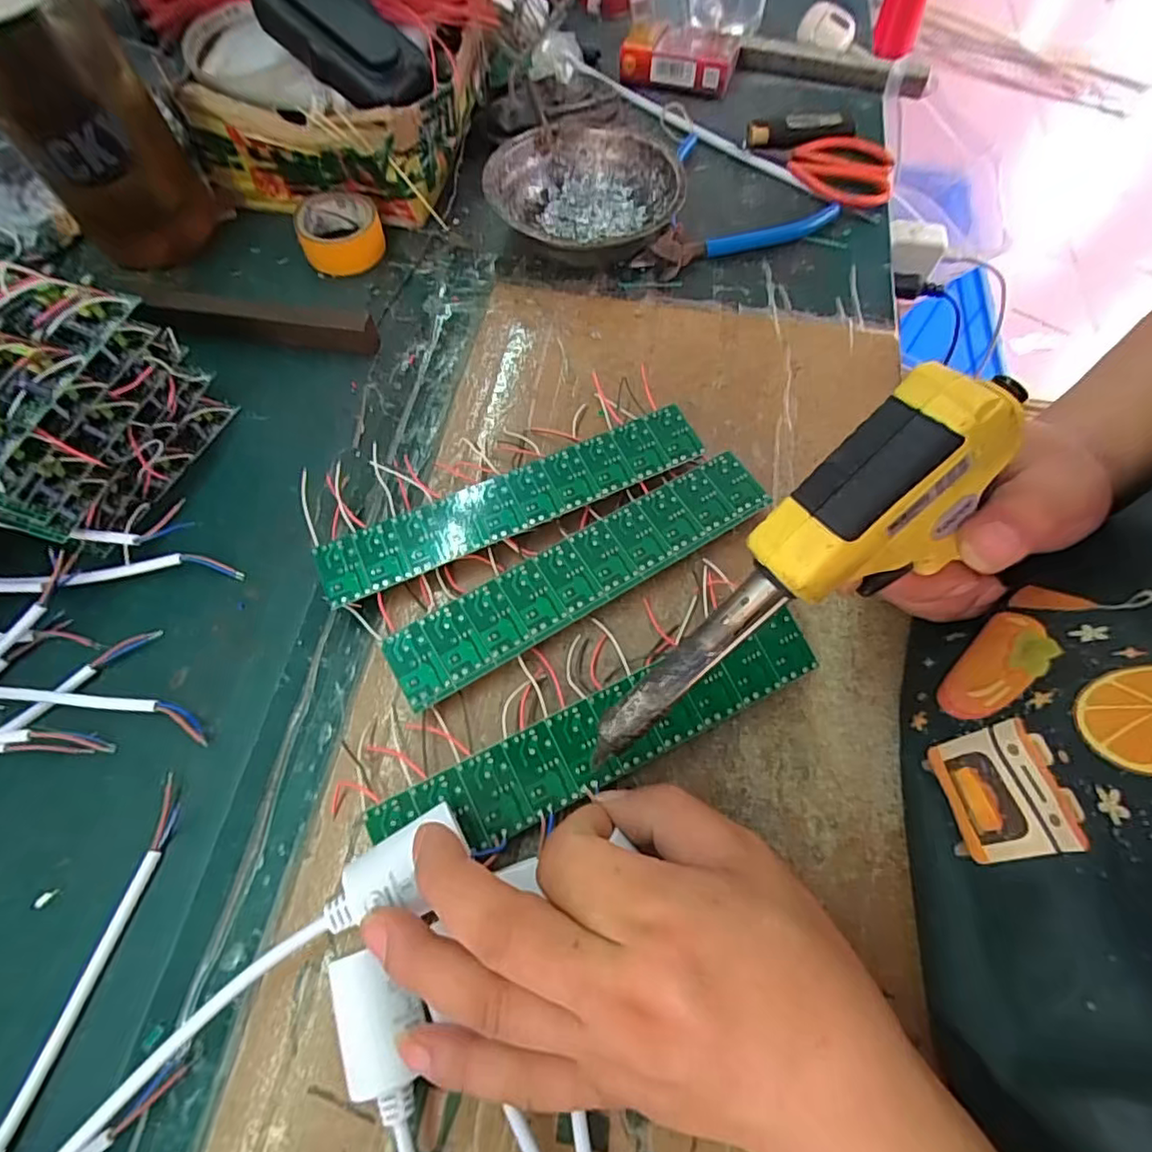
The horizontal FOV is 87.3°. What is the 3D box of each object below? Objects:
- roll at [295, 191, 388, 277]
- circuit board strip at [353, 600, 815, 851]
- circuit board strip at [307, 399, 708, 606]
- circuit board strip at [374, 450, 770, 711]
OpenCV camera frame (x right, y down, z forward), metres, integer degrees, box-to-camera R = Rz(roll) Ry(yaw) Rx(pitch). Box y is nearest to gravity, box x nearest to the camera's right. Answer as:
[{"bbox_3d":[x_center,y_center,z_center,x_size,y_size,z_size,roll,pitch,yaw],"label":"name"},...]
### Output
[{"bbox_3d":[-0.157,-0.231,0.403,0.049,0.026,0.053,0,64,0],"label":"roll"},{"bbox_3d":[0.014,0.067,0.259,0.198,0.004,0.036,-24,78,-11],"label":"circuit board strip"},{"bbox_3d":[-0.030,-0.036,0.315,0.200,0.020,0.035,-23,67,-11],"label":"circuit board strip"},{"bbox_3d":[0.005,-0.002,0.300,0.199,0.016,0.040,-29,68,-13],"label":"circuit board strip"}]

